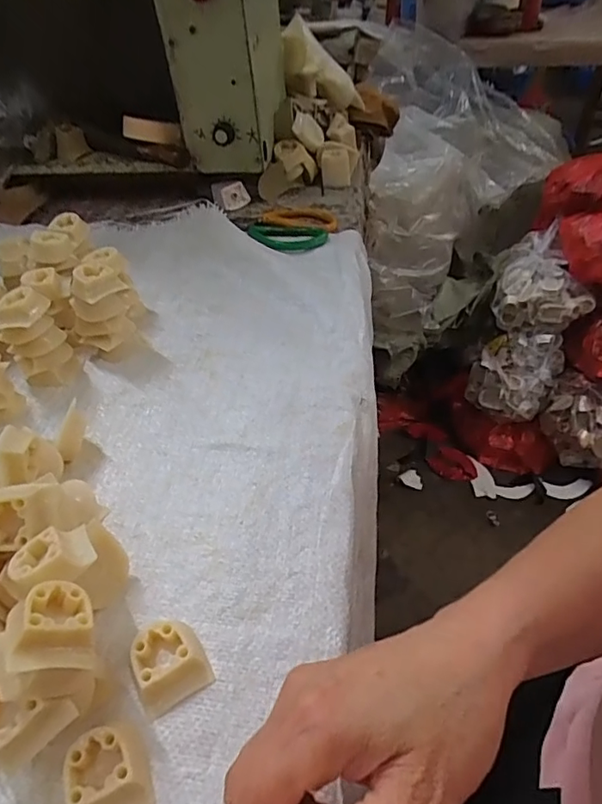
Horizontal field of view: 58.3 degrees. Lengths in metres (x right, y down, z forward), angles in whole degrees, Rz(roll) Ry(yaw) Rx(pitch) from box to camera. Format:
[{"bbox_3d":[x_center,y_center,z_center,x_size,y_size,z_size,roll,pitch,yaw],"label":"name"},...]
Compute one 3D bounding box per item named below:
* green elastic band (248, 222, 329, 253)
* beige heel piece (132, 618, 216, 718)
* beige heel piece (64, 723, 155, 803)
[{"bbox_3d":[-0.022,-0.194,0.632,0.101,0.008,0.063,10,46,16],"label":"green elastic band"},{"bbox_3d":[-0.072,0.141,0.294,0.035,0.017,0.039,-23,47,-18],"label":"beige heel piece"},{"bbox_3d":[-0.094,0.178,0.256,0.035,0.016,0.042,-21,46,-16],"label":"beige heel piece"}]

